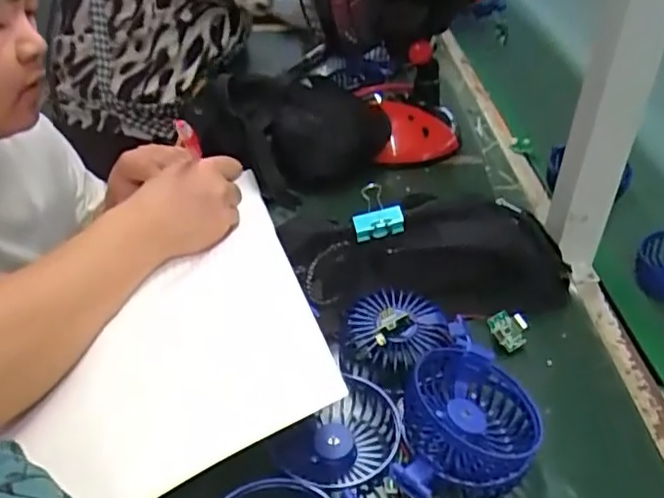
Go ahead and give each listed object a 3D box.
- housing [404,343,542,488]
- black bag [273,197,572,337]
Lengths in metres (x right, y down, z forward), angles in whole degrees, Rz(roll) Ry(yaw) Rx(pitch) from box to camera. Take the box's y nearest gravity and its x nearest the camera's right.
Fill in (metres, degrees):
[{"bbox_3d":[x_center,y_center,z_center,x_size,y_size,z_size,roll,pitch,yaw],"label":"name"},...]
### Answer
[{"bbox_3d":[0.092,0.118,0.420,0.086,0.049,0.099,4,38,7],"label":"housing"},{"bbox_3d":[0.081,0.013,0.530,0.239,0.088,0.056,-1,38,1],"label":"black bag"}]

